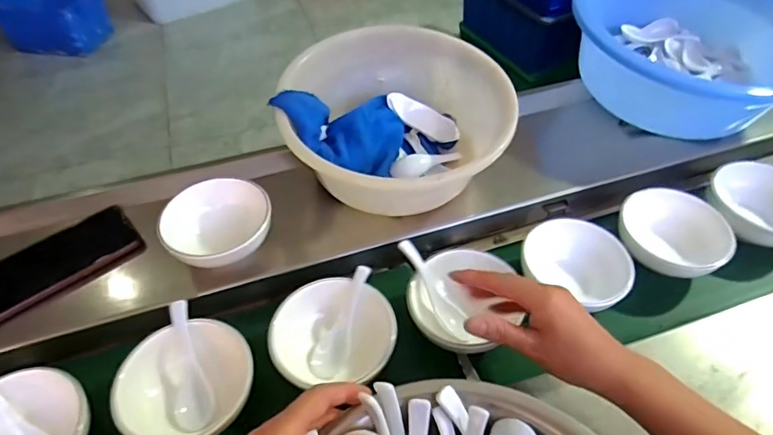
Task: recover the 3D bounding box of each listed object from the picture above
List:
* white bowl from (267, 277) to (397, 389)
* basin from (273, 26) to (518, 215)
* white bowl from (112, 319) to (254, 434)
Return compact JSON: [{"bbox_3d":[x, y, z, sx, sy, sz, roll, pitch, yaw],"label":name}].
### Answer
[{"bbox_3d":[-0.052,0.118,0.492,0.119,0.051,0.111,3,47,-3],"label":"white bowl"},{"bbox_3d":[0.011,-0.109,0.592,0.263,0.112,0.251,3,47,-3],"label":"basin"},{"bbox_3d":[-0.181,0.156,0.457,0.113,0.055,0.112,3,47,-3],"label":"white bowl"}]

